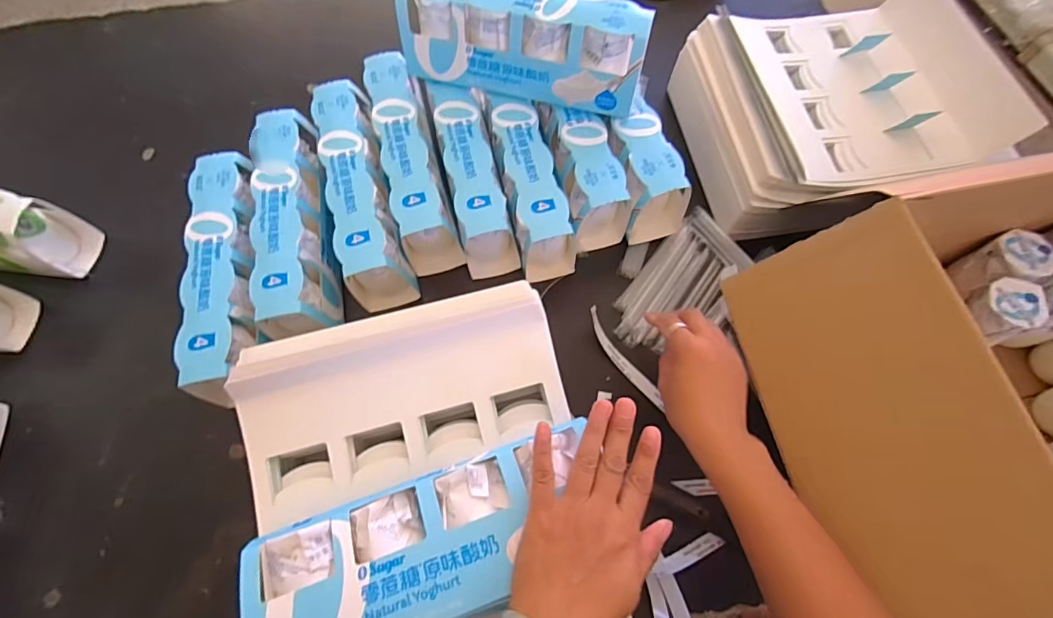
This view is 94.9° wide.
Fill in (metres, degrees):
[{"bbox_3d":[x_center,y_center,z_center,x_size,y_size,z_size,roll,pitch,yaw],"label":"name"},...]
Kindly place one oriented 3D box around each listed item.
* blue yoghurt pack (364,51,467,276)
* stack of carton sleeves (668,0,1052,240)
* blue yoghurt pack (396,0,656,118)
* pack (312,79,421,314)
[{"bbox_3d":[-0.143,-0.185,0.602,0.063,0.097,0.265,-15,68,-6],"label":"blue yoghurt pack"},{"bbox_3d":[0.387,-0.262,0.618,0.328,0.113,0.285,-10,67,-4],"label":"stack of carton sleeves"},{"bbox_3d":[-0.004,-0.294,0.551,0.271,0.118,0.069,16,68,6],"label":"blue yoghurt pack"},{"bbox_3d":[-0.197,-0.139,0.585,0.067,0.098,0.263,-15,68,-6],"label":"pack"}]

